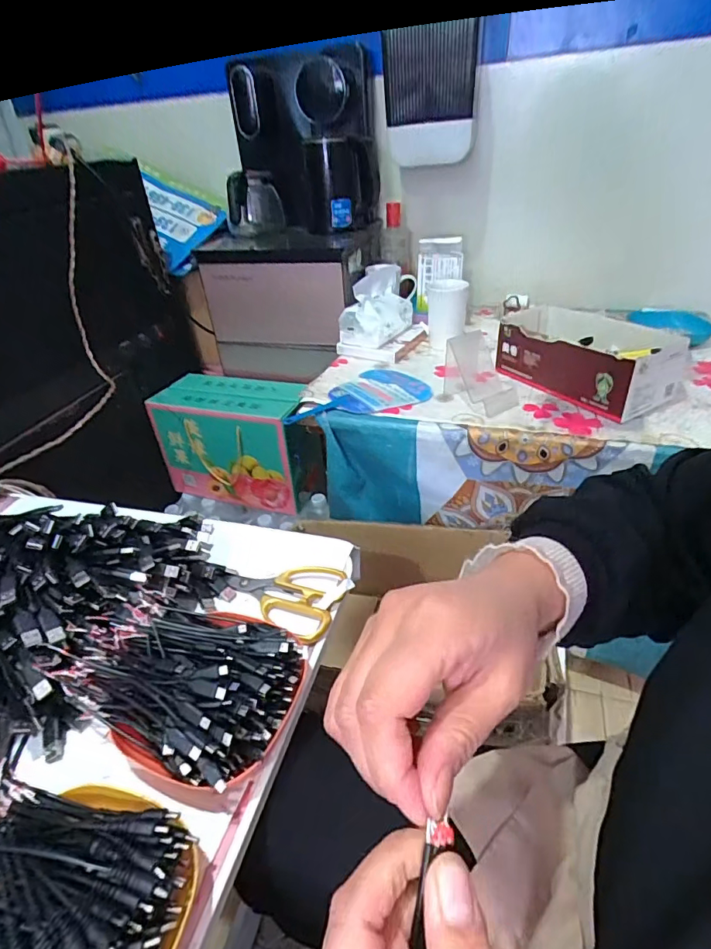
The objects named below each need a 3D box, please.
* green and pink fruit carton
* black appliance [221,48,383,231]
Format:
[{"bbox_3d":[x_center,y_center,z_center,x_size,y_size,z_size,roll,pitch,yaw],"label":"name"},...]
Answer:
[{"bbox_3d":[-0.269,-0.077,1.097,0.326,0.240,0.151,8,38,17],"label":"green and pink fruit carton"},{"bbox_3d":[-0.109,-0.661,0.982,0.293,0.282,0.189,-1,36,4],"label":"black appliance"}]

